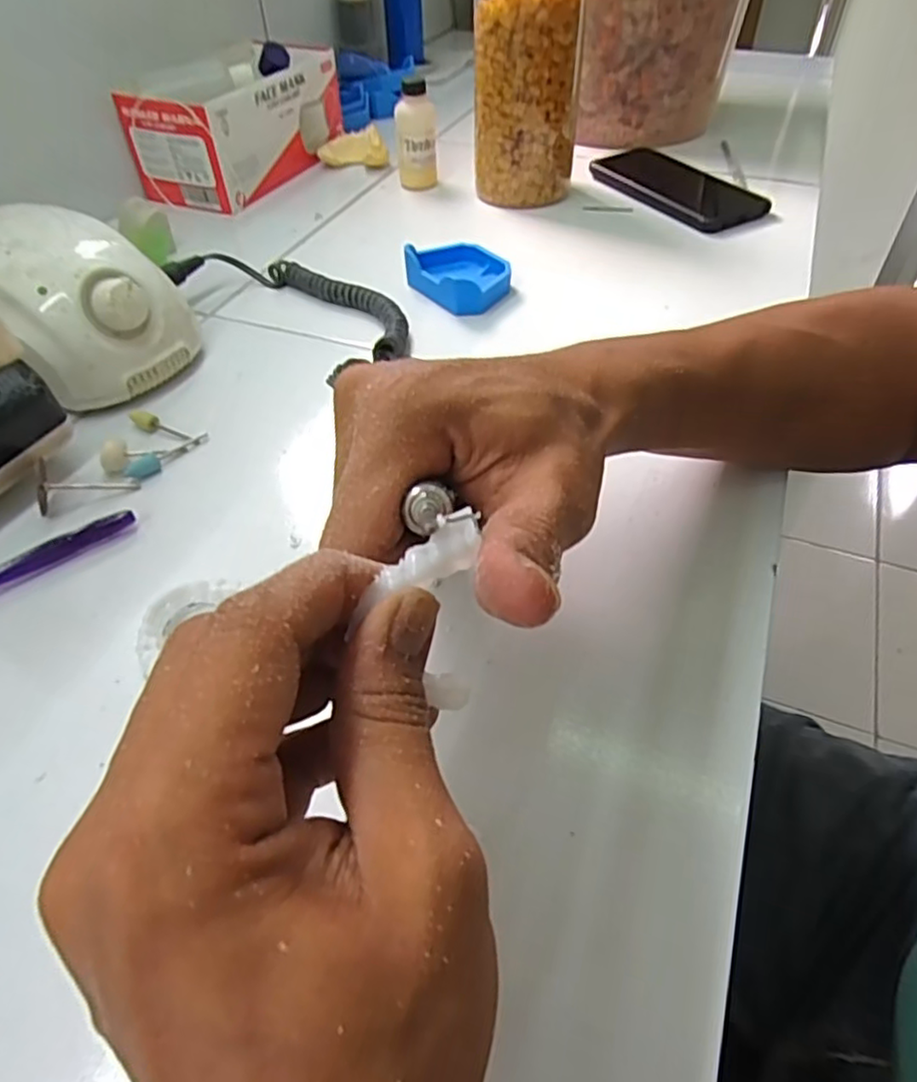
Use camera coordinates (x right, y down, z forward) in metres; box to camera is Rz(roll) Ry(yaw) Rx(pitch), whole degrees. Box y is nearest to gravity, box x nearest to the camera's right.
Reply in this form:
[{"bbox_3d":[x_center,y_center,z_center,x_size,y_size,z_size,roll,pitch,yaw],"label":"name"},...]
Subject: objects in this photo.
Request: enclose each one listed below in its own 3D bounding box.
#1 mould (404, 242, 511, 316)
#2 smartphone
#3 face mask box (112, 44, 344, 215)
[{"bbox_3d":[0.003,-0.198,0.489,0.059,0.028,0.082,-32,55,-24],"label":"mould"},{"bbox_3d":[0.200,-0.328,0.606,0.088,0.016,0.168,-23,52,-18],"label":"smartphone"},{"bbox_3d":[-0.209,-0.409,0.638,0.113,0.086,0.206,20,52,18],"label":"face mask box"}]

